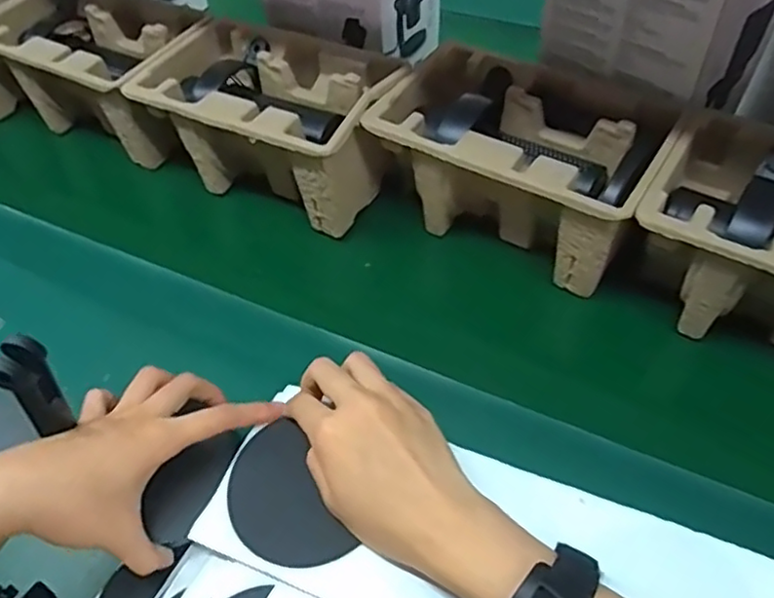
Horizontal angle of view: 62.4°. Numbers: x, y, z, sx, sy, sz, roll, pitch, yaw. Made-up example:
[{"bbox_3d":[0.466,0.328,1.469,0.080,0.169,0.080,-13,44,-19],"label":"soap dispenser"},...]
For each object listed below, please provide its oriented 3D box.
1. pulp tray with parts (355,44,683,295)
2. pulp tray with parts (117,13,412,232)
[{"bbox_3d":[0.111,-0.117,0.546,0.224,0.100,0.153,25,56,21],"label":"pulp tray with parts"},{"bbox_3d":[-0.111,-0.166,0.598,0.225,0.106,0.145,23,55,19],"label":"pulp tray with parts"}]

